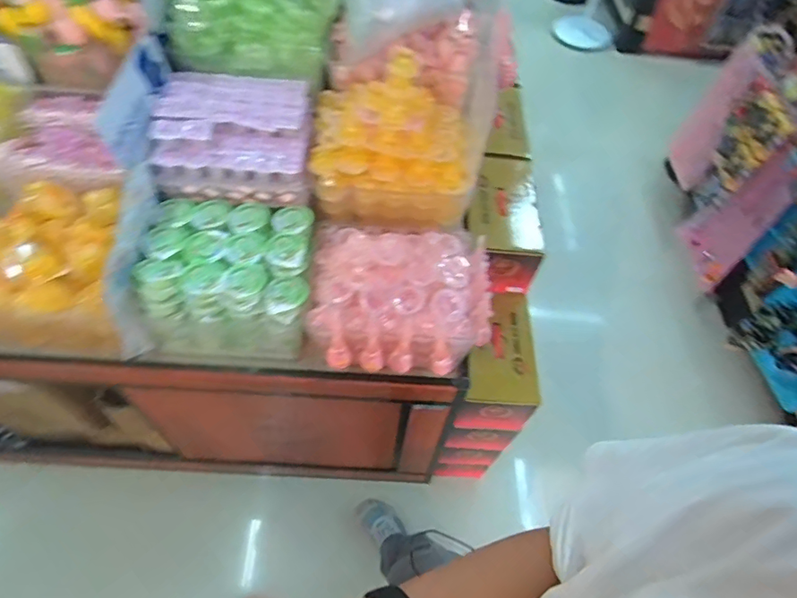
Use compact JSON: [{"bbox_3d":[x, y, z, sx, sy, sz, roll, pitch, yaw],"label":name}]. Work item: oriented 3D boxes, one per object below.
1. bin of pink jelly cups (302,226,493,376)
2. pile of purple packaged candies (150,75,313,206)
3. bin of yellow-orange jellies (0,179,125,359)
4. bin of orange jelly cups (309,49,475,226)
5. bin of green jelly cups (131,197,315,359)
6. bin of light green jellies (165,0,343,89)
[{"bbox_3d":[0.001,-0.012,0.896,0.306,0.172,0.256,4,56,-2],"label":"bin of pink jelly cups"},{"bbox_3d":[-0.305,-0.309,0.952,0.275,0.094,0.244,1,56,-4],"label":"pile of purple packaged candies"},{"bbox_3d":[-0.600,-0.055,0.898,0.292,0.191,0.241,6,56,0],"label":"bin of yellow-orange jellies"},{"bbox_3d":[-0.011,-0.310,0.938,0.295,0.210,0.243,6,56,0],"label":"bin of orange jelly cups"},{"bbox_3d":[-0.303,-0.031,0.932,0.286,0.173,0.251,3,56,-3],"label":"bin of green jelly cups"},{"bbox_3d":[-0.276,-0.571,0.970,0.292,0.173,0.236,8,56,1],"label":"bin of light green jellies"}]

